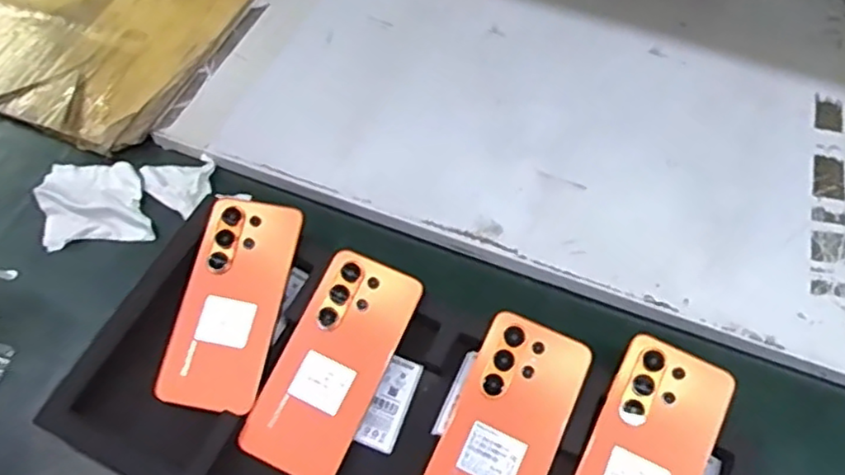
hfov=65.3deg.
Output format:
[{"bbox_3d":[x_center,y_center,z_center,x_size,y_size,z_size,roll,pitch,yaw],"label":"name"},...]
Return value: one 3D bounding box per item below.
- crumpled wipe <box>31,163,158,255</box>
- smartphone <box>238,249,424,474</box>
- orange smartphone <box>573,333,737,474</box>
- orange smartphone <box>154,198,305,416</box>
[{"bbox_3d":[-0.287,-0.031,0.576,0.082,0.017,0.087,-17,64,-12],"label":"crumpled wipe"},{"bbox_3d":[-0.067,0.094,0.504,0.077,0.006,0.170,23,68,7],"label":"smartphone"},{"bbox_3d":[0.162,0.162,0.477,0.083,0.006,0.174,27,73,11],"label":"orange smartphone"},{"bbox_3d":[-0.149,0.049,0.521,0.077,0.008,0.168,11,67,-3],"label":"orange smartphone"}]

